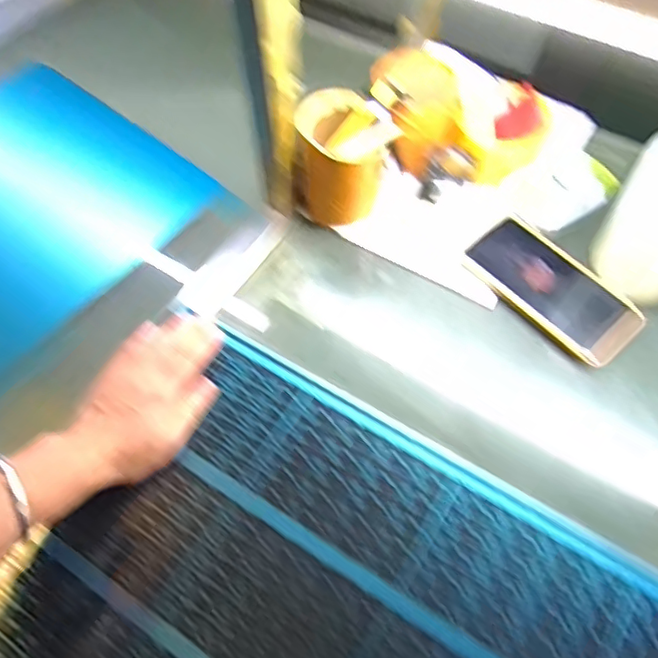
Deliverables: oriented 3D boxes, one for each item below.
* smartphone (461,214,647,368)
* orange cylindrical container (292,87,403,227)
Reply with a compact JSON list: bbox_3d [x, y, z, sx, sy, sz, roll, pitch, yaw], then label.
[{"bbox_3d":[0.209,-0.039,0.524,0.075,0.016,0.160,-41,69,-11],"label":"smartphone"},{"bbox_3d":[0.014,-0.164,0.539,0.085,0.124,0.085,0,61,0],"label":"orange cylindrical container"}]

